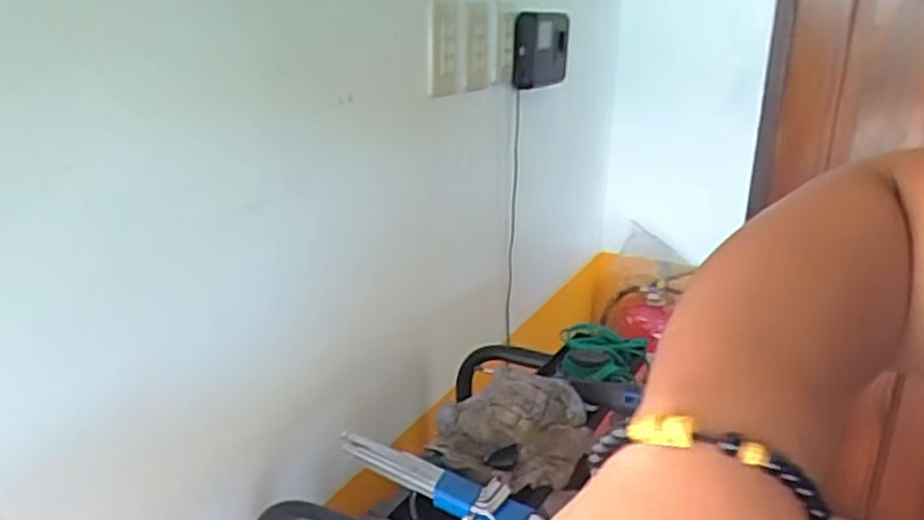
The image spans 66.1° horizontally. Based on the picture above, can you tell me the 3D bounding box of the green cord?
[{"bbox_3d":[0.170,0.110,0.843,0.100,0.026,0.113,3,18,6],"label":"green cord"}]

